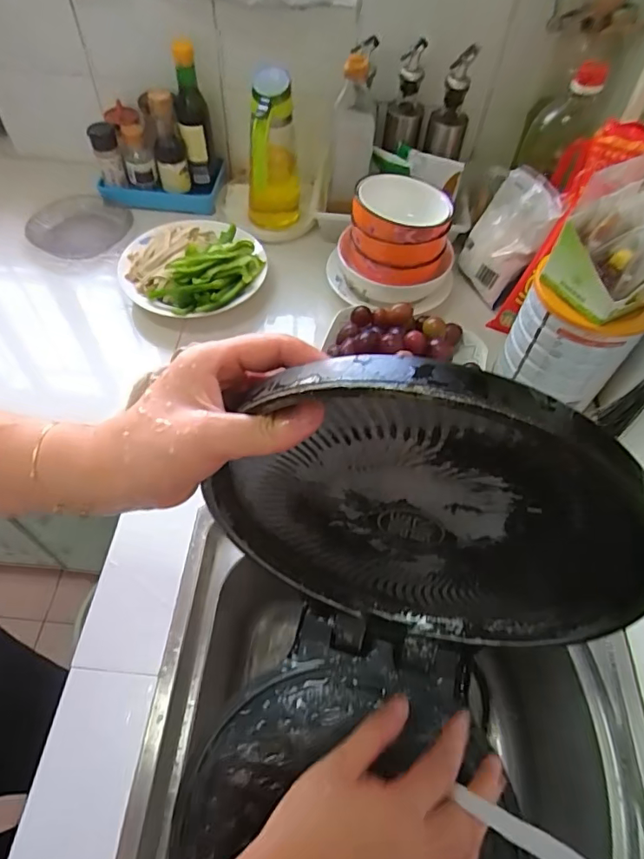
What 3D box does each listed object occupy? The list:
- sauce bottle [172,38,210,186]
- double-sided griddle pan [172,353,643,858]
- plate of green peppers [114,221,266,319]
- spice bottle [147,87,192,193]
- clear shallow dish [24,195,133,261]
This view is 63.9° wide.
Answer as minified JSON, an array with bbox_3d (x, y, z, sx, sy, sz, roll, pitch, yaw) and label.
[{"bbox_3d":[-0.193,-0.466,0.775,0.047,0.184,0.057,-11,56,-10],"label":"sauce bottle"},{"bbox_3d":[0.035,0.170,0.327,0.231,0.438,0.148,7,17,2],"label":"double-sided griddle pan"},{"bbox_3d":[-0.180,-0.231,0.706,0.192,0.056,0.175,1,55,-2],"label":"plate of green peppers"},{"bbox_3d":[-0.233,-0.431,0.782,0.045,0.125,0.051,-11,56,-10],"label":"spice bottle"},{"bbox_3d":[-0.373,-0.312,0.794,0.134,0.030,0.131,1,55,-2],"label":"clear shallow dish"}]

